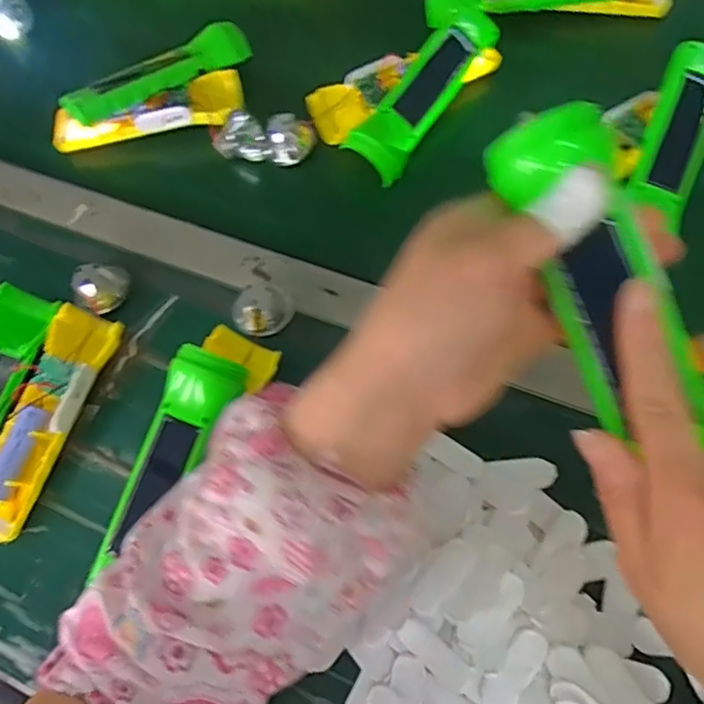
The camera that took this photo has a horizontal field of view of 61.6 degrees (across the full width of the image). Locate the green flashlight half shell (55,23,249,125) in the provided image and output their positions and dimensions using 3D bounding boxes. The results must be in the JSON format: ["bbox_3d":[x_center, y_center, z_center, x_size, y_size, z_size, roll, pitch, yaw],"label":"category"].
[{"bbox_3d":[-0.162,-0.239,0.508,0.171,0.023,0.046,-33,66,-15],"label":"green flashlight half shell"}]

